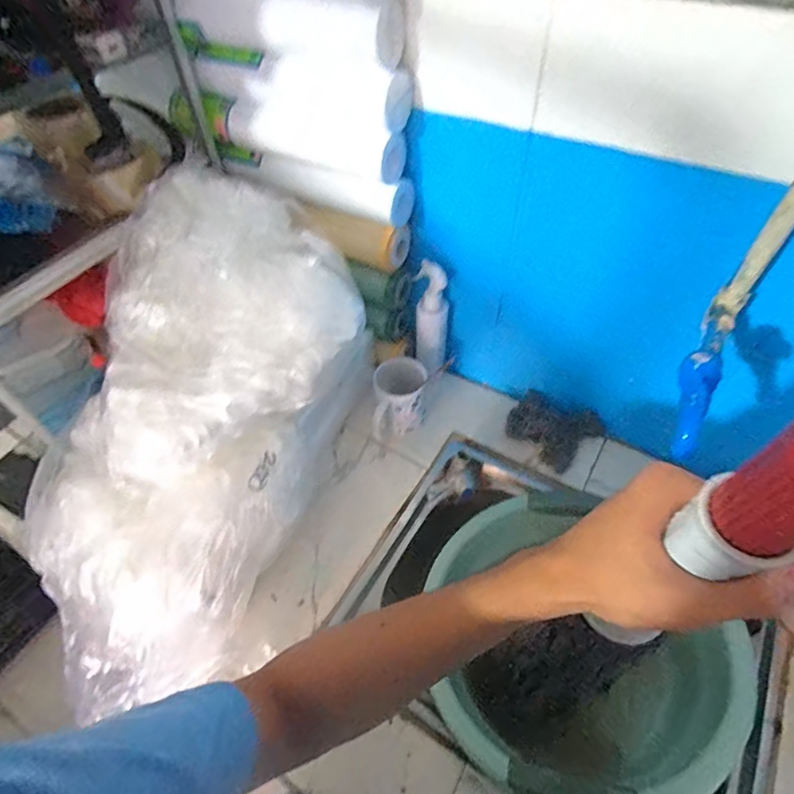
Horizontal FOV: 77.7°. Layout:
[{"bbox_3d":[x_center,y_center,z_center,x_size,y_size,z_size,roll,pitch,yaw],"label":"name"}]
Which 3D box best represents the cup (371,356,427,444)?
[{"bbox_3d":[0.004,0.011,0.775,0.080,0.107,0.097,2,52,4],"label":"cup"}]

